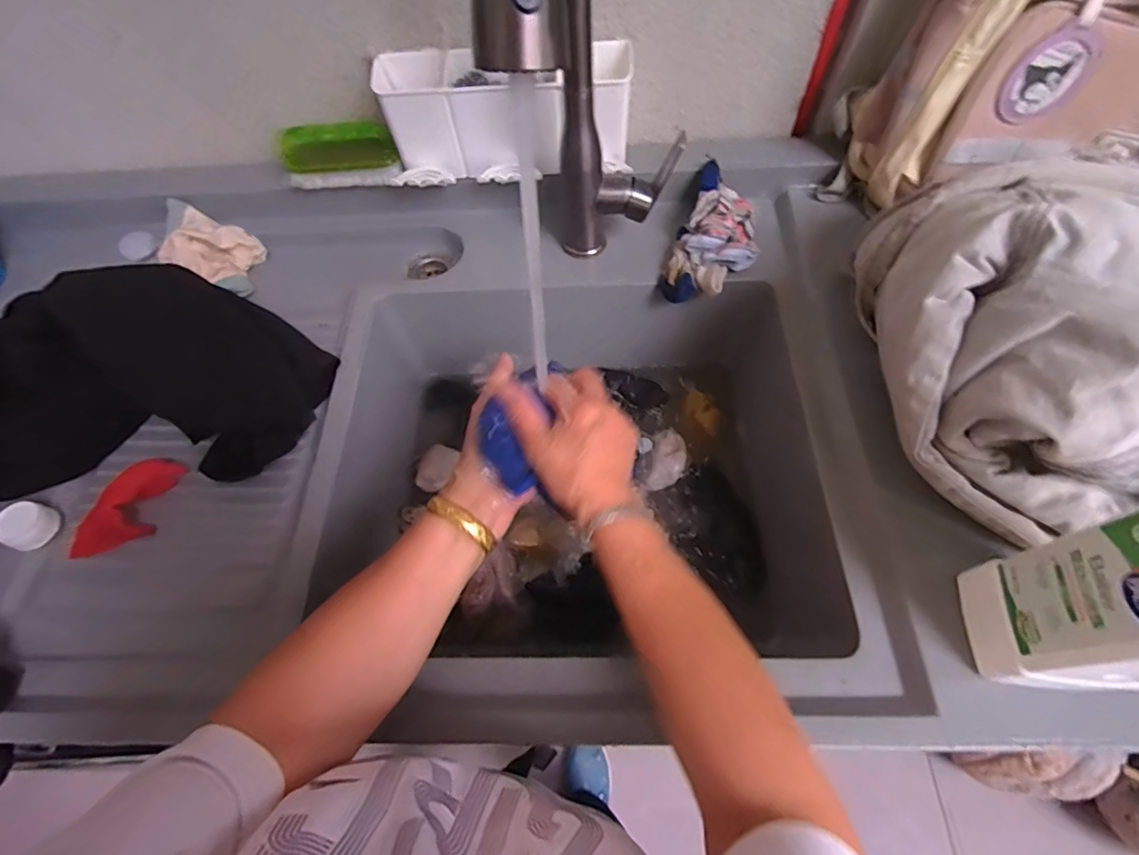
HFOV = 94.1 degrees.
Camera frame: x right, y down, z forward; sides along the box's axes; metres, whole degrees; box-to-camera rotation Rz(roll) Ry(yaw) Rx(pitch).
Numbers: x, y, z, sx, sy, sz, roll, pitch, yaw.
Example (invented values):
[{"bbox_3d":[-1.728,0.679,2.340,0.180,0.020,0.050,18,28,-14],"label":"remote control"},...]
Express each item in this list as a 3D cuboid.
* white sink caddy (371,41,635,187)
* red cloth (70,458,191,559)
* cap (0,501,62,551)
[{"bbox_3d":[-0.069,-0.325,0.565,0.262,0.102,0.091,3,62,5],"label":"white sink caddy"},{"bbox_3d":[-0.411,0.075,0.494,0.049,0.025,0.107,22,66,14],"label":"red cloth"},{"bbox_3d":[-0.495,0.090,0.485,0.039,0.026,0.041,-2,62,3],"label":"cap"}]

